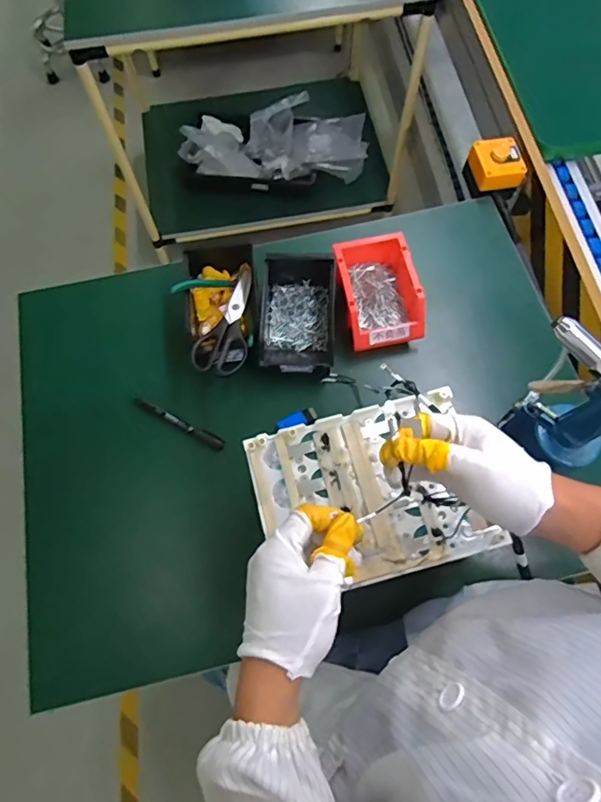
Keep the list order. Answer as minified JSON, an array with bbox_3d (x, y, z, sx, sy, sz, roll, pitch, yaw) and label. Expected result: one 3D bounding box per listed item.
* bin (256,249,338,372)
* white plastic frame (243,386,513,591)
[{"bbox_3d":[-0.001,-0.129,0.750,0.108,0.074,0.191,-1,69,2],"label":"bin"},{"bbox_3d":[0.072,0.095,0.533,0.229,0.015,0.175,-14,69,-4],"label":"white plastic frame"}]

